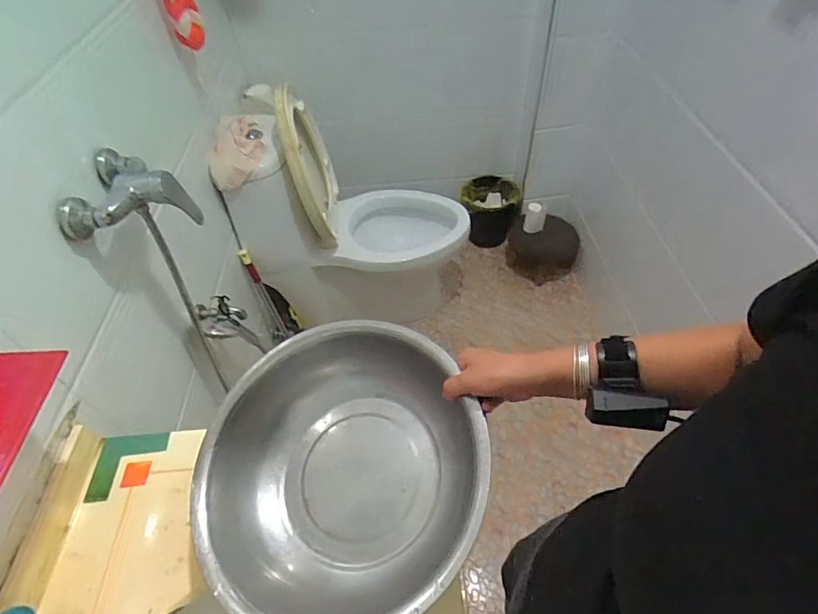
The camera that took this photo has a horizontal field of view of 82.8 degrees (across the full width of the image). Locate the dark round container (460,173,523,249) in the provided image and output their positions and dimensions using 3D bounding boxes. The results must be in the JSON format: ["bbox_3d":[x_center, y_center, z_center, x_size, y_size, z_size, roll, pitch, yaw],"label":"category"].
[{"bbox_3d":[0.331,-0.403,1.922,0.228,0.208,0.249,1,48,-1],"label":"dark round container"}]

